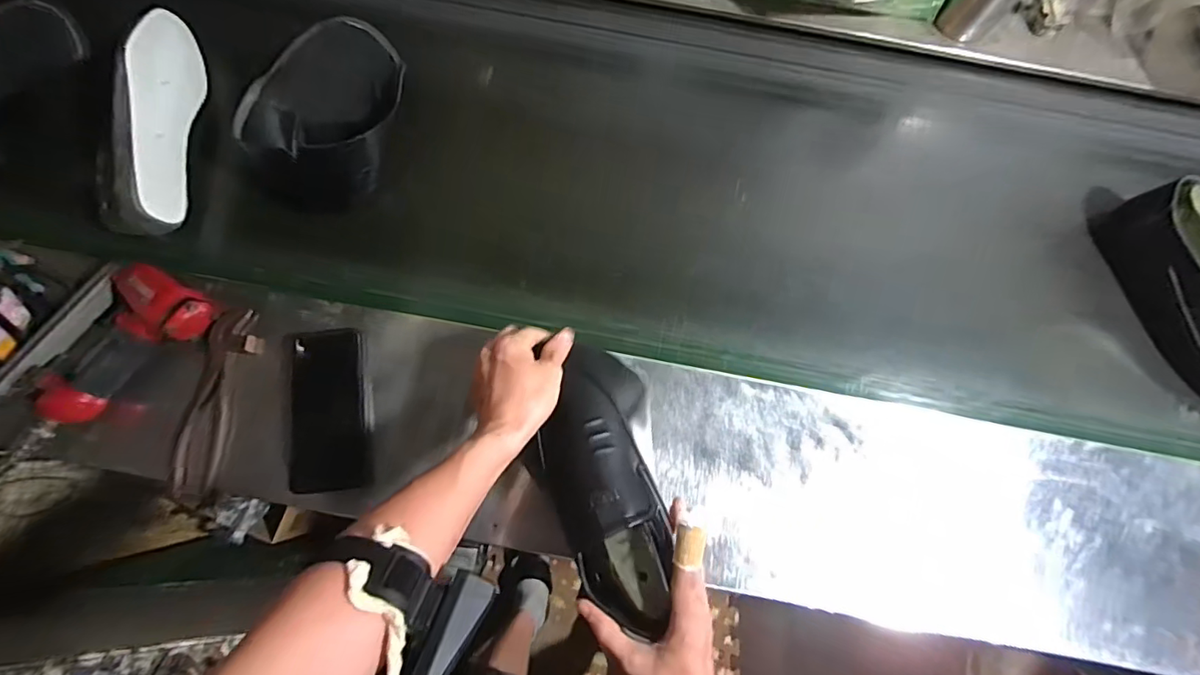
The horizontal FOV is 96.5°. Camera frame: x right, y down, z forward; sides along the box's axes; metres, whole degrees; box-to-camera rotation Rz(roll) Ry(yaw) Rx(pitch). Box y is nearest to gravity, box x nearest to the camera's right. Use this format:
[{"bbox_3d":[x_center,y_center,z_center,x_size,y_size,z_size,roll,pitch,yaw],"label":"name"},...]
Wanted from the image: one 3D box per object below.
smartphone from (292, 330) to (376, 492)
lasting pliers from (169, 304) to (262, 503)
[{"bbox_3d":[-0.284,0.077,0.571,0.080,0.012,0.166,-2,86,-8],"label":"smartphone"},{"bbox_3d":[-0.410,0.065,0.572,0.051,0.019,0.195,12,79,1],"label":"lasting pliers"}]

